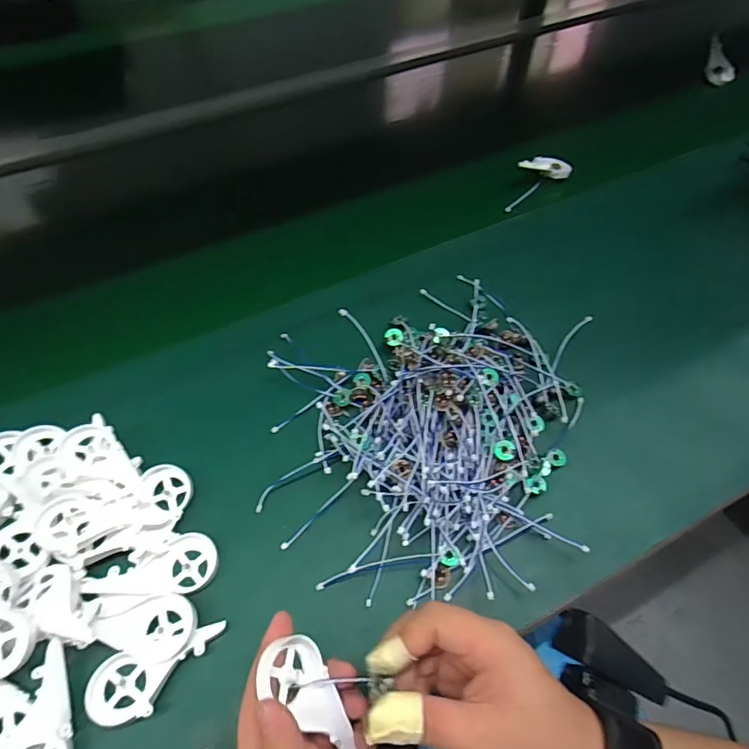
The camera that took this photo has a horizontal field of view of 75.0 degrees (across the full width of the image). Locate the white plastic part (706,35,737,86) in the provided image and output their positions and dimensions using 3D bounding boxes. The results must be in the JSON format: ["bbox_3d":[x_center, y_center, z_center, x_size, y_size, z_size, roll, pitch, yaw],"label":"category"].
[{"bbox_3d":[0.596,-0.541,0.843,0.040,0.015,0.118,6,69,3],"label":"white plastic part"}]

